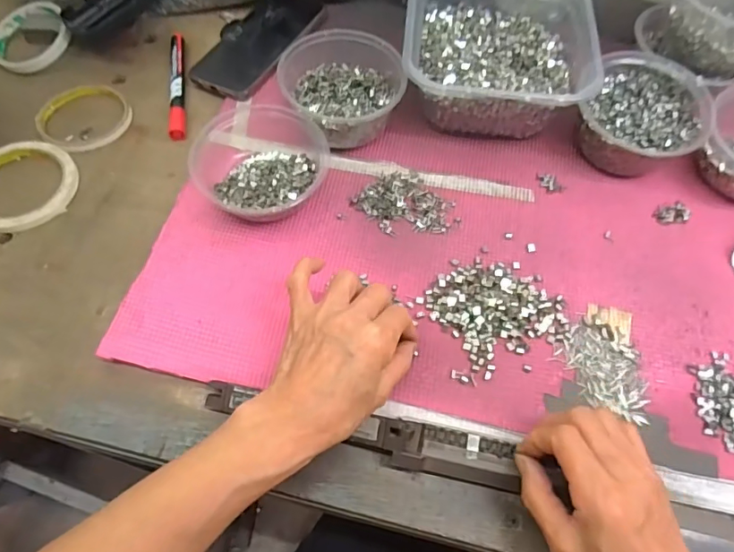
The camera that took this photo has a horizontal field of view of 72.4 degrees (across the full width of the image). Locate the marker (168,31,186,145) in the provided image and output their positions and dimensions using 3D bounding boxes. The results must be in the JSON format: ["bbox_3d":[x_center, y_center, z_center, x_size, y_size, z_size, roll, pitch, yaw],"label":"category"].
[{"bbox_3d":[-0.198,-0.200,0.521,0.015,0.011,0.150,-9,65,-5],"label":"marker"}]

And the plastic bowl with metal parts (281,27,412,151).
[{"bbox_3d":[-0.022,-0.174,0.475,0.108,0.060,0.107,1,62,-2],"label":"plastic bowl with metal parts"}]

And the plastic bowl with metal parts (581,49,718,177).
[{"bbox_3d":[0.255,-0.146,0.471,0.104,0.056,0.116,27,65,12],"label":"plastic bowl with metal parts"}]

